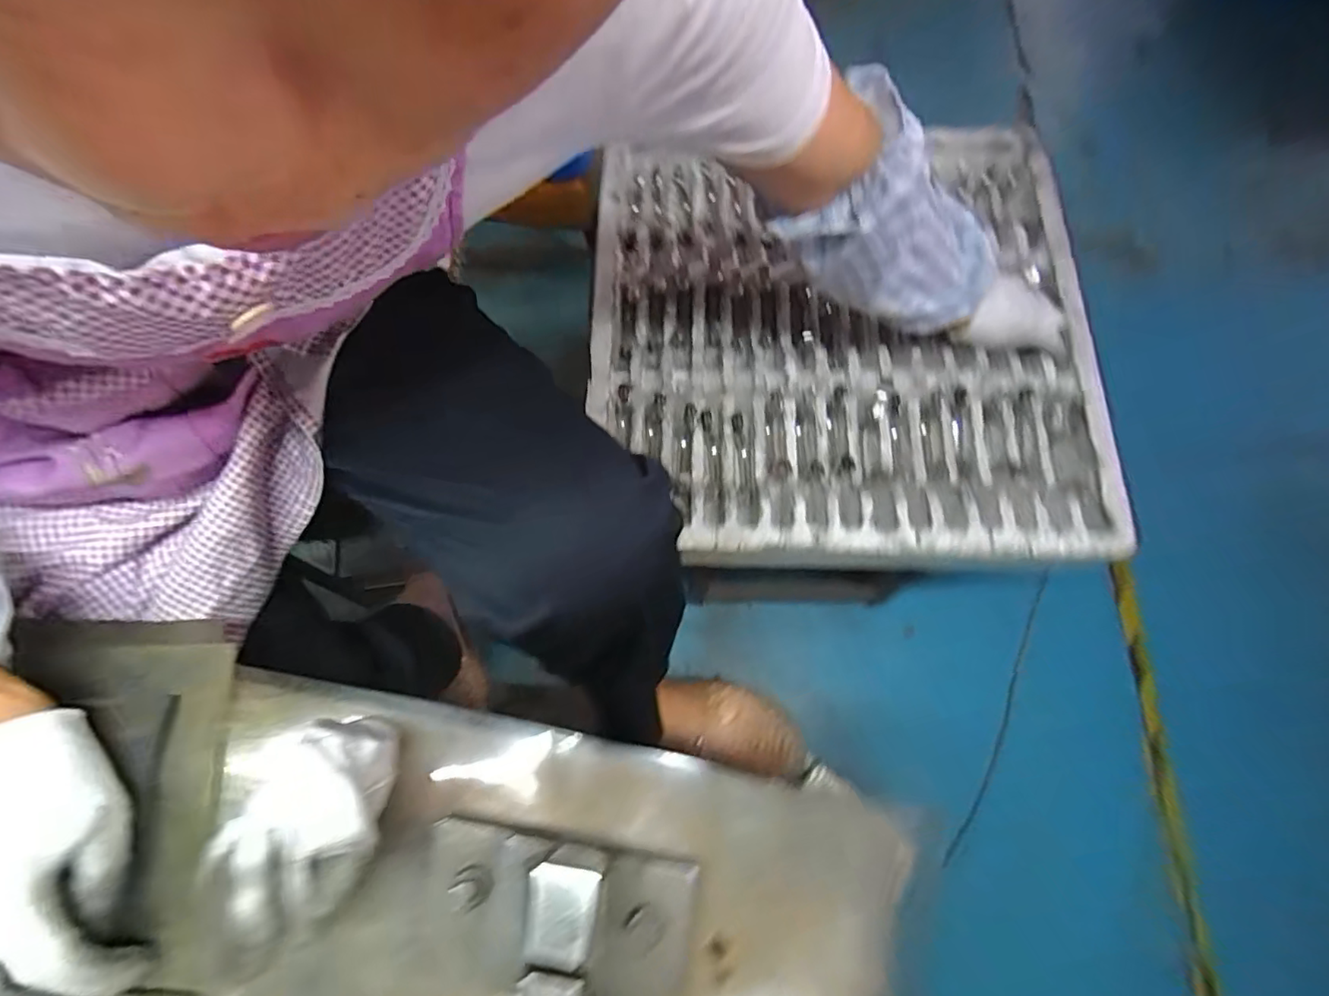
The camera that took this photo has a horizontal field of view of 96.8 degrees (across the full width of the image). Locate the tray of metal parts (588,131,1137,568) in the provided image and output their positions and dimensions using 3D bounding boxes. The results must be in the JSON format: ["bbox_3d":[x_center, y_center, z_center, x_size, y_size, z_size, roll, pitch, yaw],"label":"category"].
[{"bbox_3d":[0.190,-0.192,0.682,0.535,0.061,0.536,0,71,1],"label":"tray of metal parts"}]

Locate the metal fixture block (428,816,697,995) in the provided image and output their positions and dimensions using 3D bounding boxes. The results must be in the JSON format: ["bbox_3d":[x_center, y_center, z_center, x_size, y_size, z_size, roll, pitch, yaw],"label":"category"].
[{"bbox_3d":[-0.052,0.189,0.263,0.123,0.071,0.059,7,71,4],"label":"metal fixture block"}]

